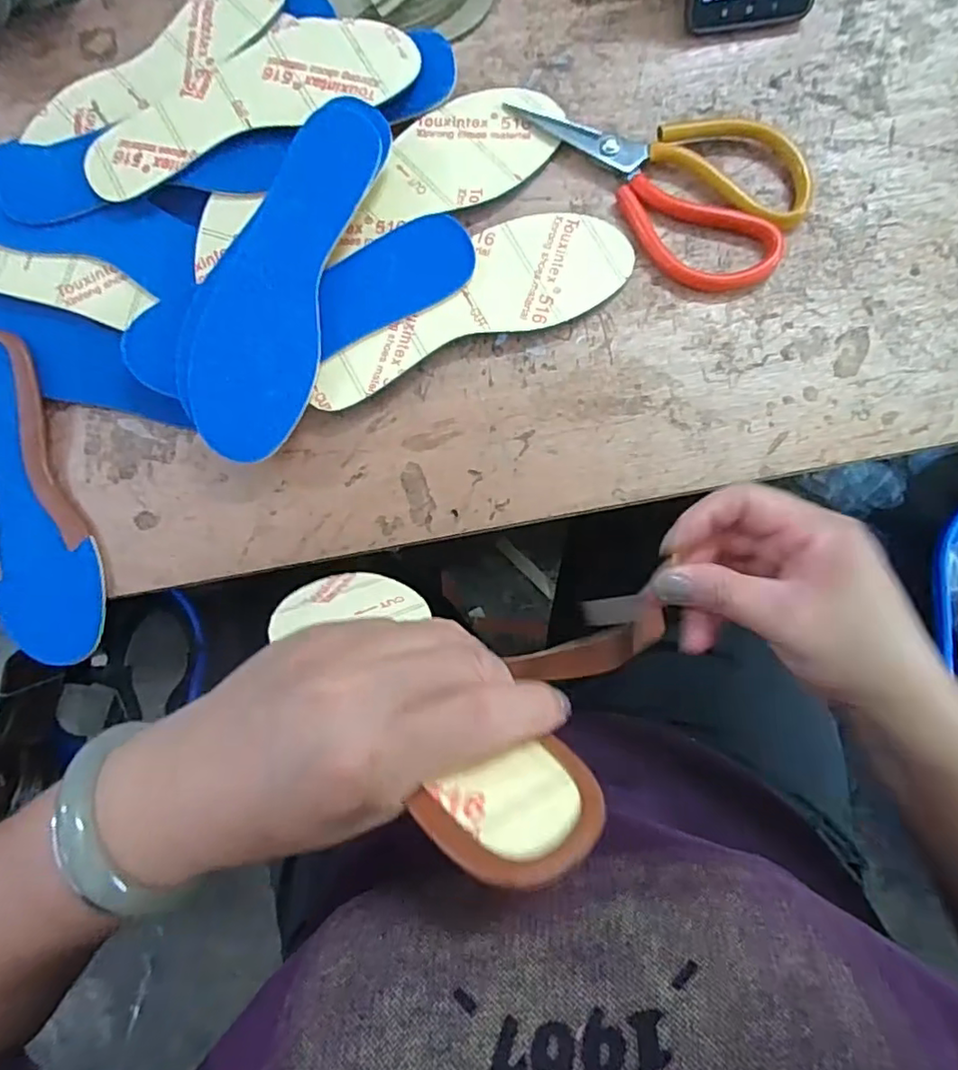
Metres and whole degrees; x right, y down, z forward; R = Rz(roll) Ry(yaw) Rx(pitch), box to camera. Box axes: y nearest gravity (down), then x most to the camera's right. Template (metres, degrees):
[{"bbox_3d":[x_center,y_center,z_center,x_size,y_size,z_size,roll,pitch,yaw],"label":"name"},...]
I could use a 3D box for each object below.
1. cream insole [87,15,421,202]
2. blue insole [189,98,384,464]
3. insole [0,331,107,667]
[{"bbox_3d":[-0.146,-0.279,0.389,0.211,0.006,0.083,-19,80,-1],"label":"cream insole"},{"bbox_3d":[-0.120,-0.154,0.367,0.073,0.010,0.215,16,86,-1],"label":"blue insole"},{"bbox_3d":[-0.289,-0.023,0.391,0.071,0.022,0.212,-16,82,3],"label":"insole"}]

